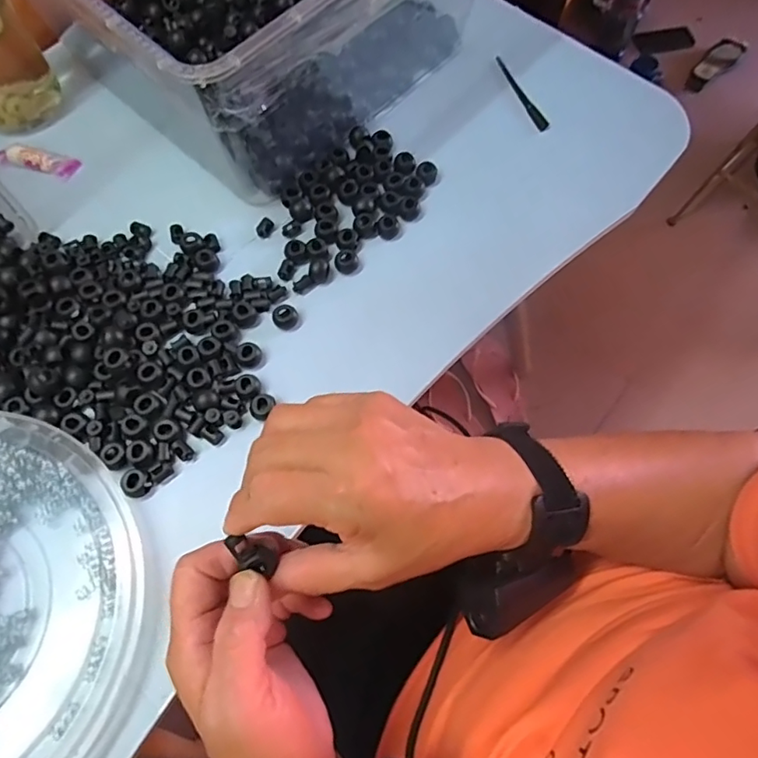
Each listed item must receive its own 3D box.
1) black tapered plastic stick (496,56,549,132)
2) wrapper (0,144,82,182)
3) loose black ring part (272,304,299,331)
[{"bbox_3d":[0.122,-0.247,0.468,0.008,0.006,0.085,-24,71,-11],"label":"black tapered plastic stick"},{"bbox_3d":[-0.275,-0.178,0.436,0.062,0.009,0.024,15,69,4],"label":"wrapper"},{"bbox_3d":[-0.067,-0.044,0.387,0.017,0.009,0.019,-23,71,-10],"label":"loose black ring part"}]

